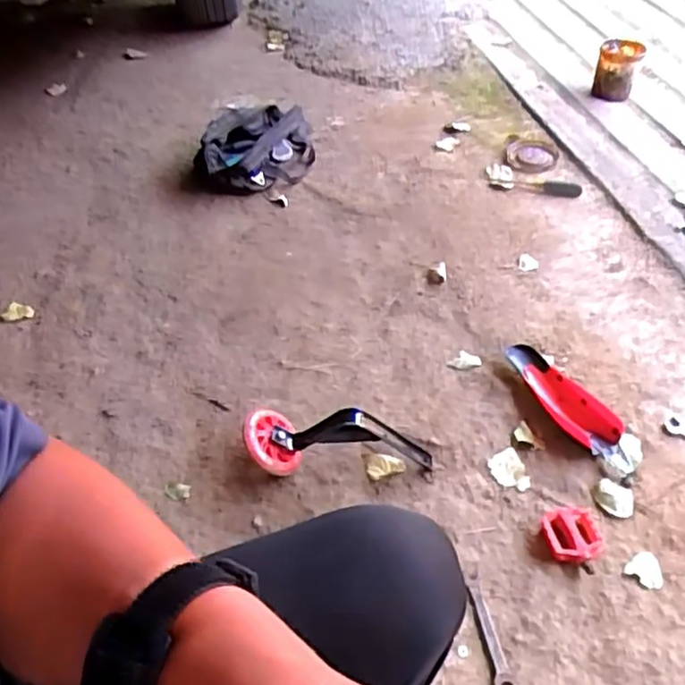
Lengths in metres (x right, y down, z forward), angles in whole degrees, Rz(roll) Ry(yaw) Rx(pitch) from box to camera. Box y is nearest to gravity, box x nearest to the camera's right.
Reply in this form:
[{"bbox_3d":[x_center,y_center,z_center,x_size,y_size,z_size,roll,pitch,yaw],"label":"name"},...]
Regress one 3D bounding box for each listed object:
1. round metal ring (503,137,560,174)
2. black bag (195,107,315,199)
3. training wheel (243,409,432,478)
[{"bbox_3d":[0.484,-0.482,1.702,0.128,0.016,0.159,5,47,8],"label":"round metal ring"},{"bbox_3d":[-0.223,-0.515,1.695,0.287,0.122,0.337,-6,46,-2],"label":"black bag"},{"bbox_3d":[-0.008,0.163,1.011,0.275,0.094,0.101,6,47,9],"label":"training wheel"}]

